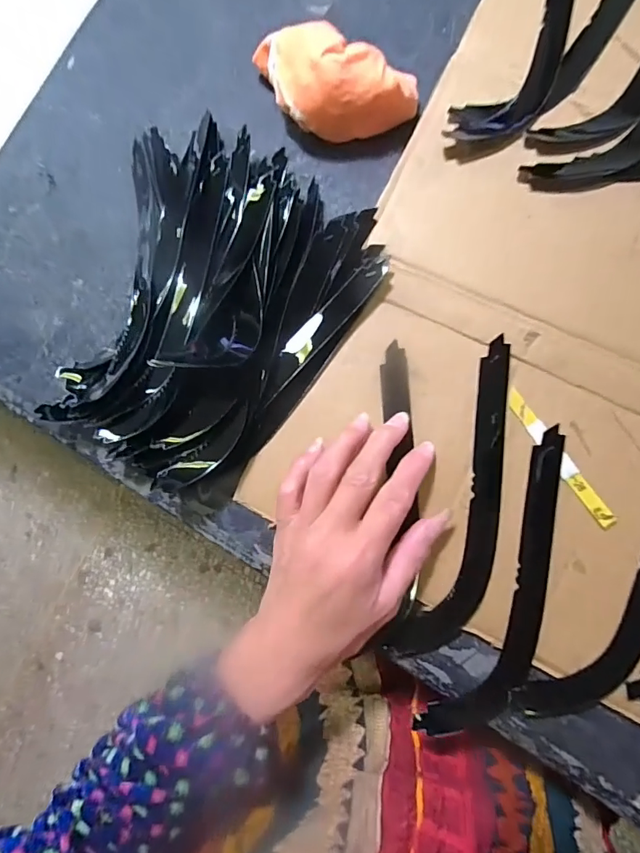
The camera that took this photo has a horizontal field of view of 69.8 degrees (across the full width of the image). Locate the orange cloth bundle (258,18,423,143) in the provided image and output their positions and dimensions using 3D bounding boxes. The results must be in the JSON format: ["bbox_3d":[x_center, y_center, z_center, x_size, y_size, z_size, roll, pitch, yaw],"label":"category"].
[{"bbox_3d":[0.005,-0.224,0.307,0.118,0.052,0.053,19,86,9],"label":"orange cloth bundle"}]

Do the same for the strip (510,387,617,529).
[{"bbox_3d":[0.145,0.019,0.279,0.011,0.004,0.097,-35,80,2],"label":"strip"}]

